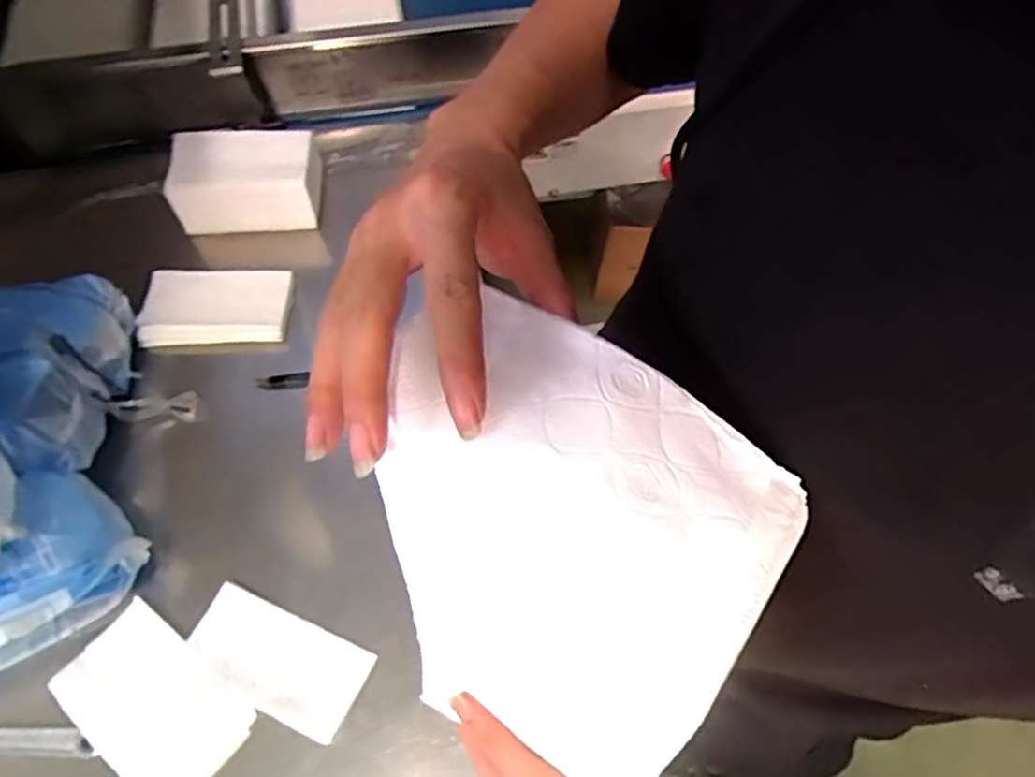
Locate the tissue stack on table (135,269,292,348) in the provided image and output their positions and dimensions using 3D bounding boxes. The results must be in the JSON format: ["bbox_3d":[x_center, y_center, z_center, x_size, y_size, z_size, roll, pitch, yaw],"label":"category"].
[{"bbox_3d":[-0.329,-0.092,0.748,0.155,0.023,0.088,-2,64,-3],"label":"tissue stack on table"}]

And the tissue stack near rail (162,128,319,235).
[{"bbox_3d":[-0.313,-0.236,0.793,0.160,0.090,0.091,-9,65,-6],"label":"tissue stack near rail"}]

